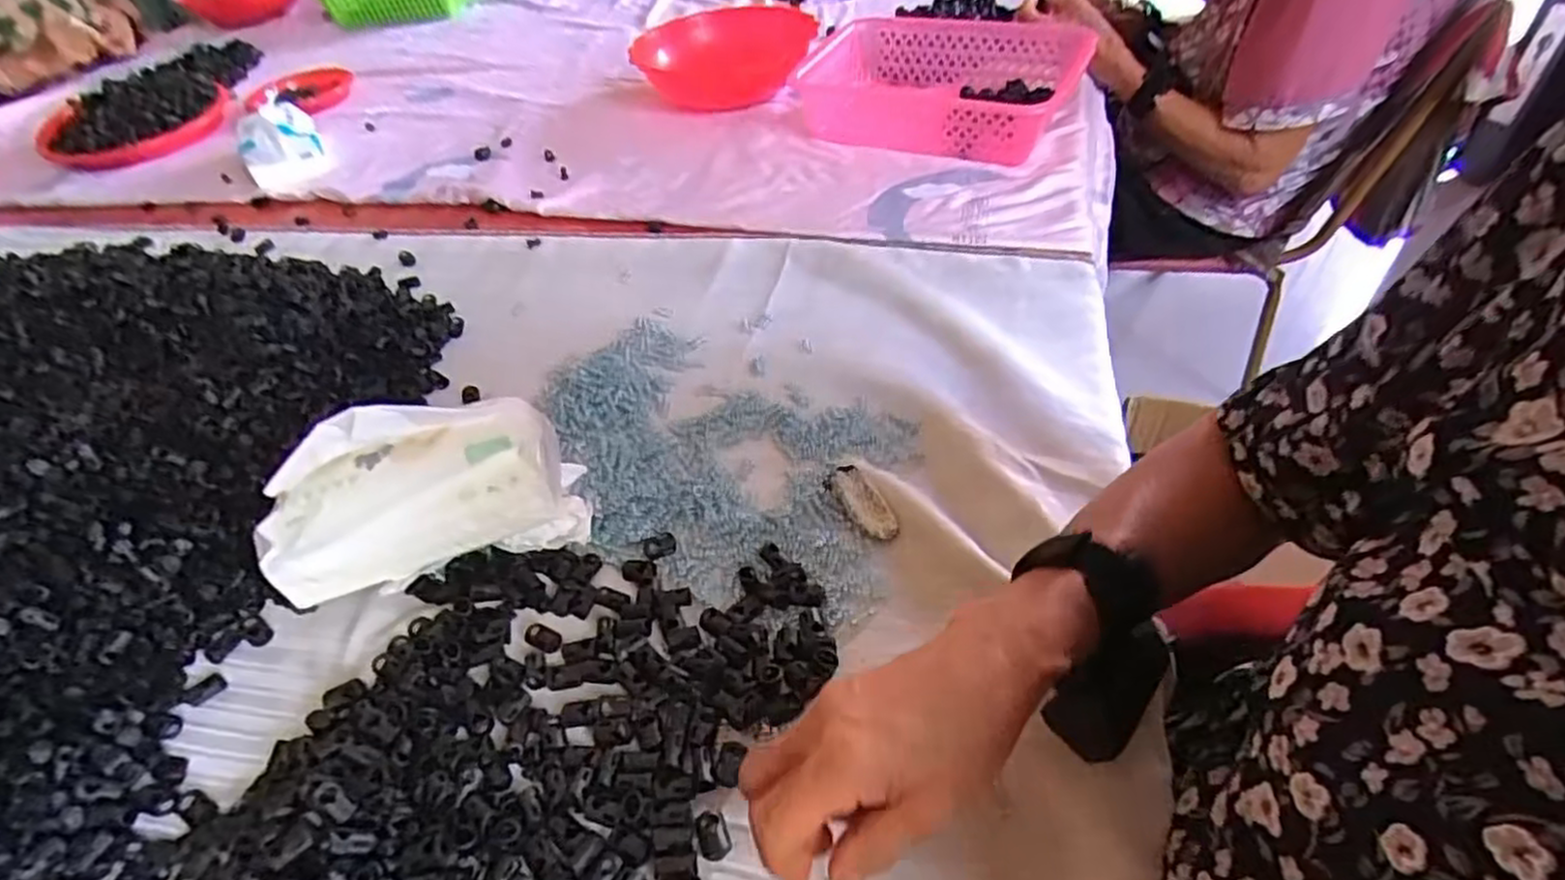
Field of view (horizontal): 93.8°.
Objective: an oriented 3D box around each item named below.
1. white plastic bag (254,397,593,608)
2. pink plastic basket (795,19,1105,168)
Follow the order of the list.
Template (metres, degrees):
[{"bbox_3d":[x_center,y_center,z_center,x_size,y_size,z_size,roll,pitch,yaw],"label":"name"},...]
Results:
[{"bbox_3d":[-0.224,0.034,0.458,0.178,0.097,0.075,-16,48,-7],"label":"white plastic bag"},{"bbox_3d":[0.181,-0.422,0.860,0.309,0.066,0.225,16,52,20],"label":"pink plastic basket"}]

